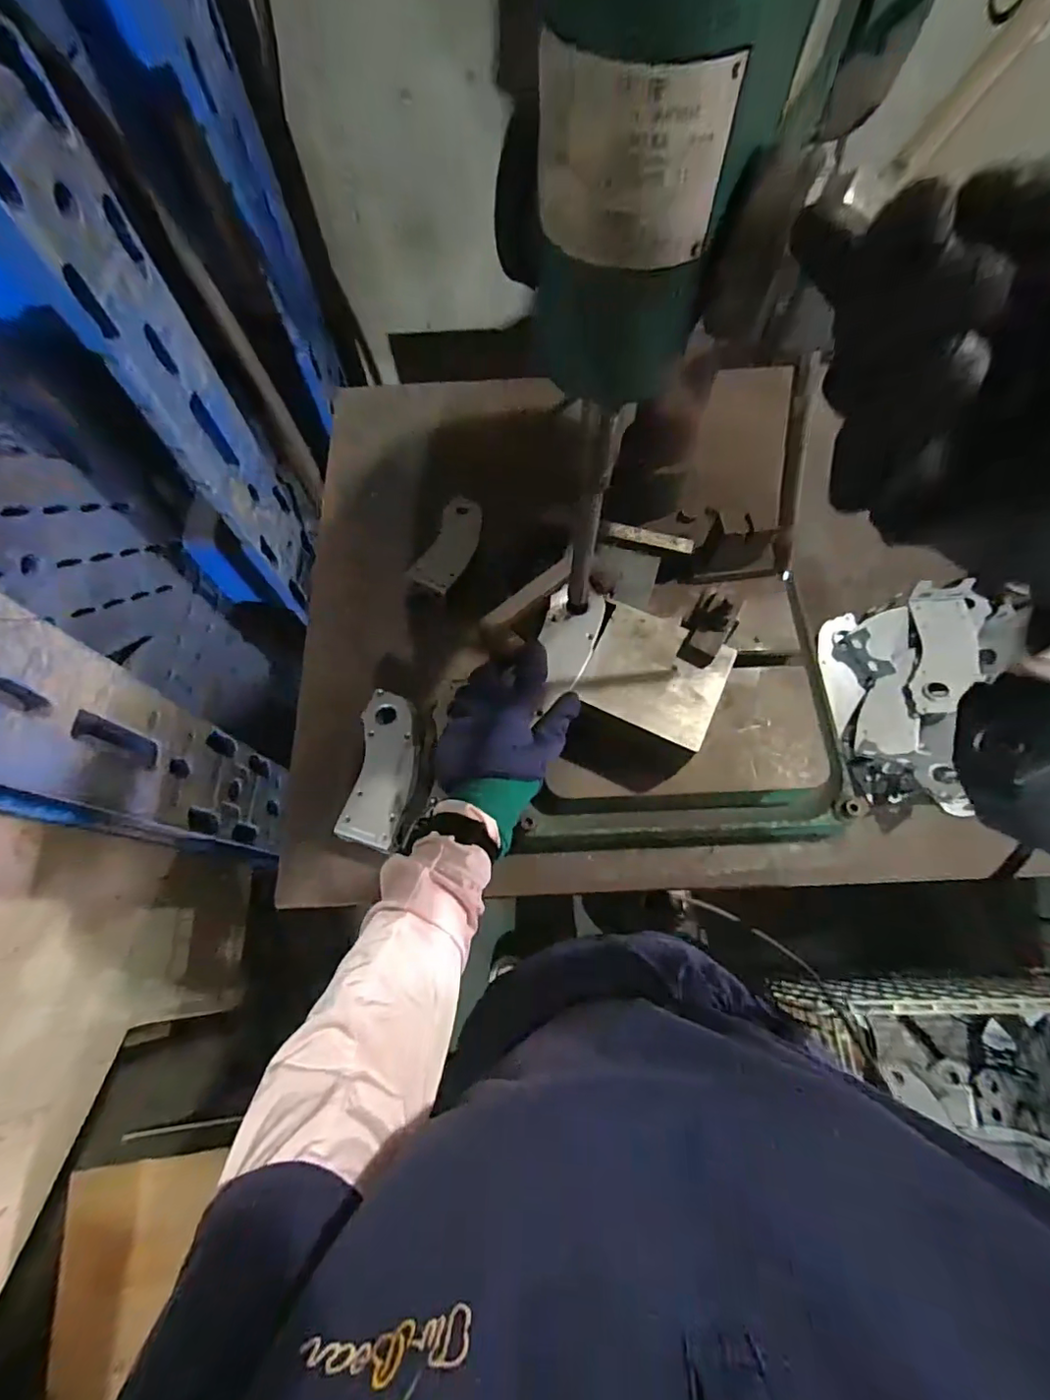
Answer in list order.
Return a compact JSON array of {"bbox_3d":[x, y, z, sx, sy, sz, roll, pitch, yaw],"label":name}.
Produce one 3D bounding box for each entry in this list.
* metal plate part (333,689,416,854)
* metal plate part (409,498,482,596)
[{"bbox_3d":[-0.160,0.075,0.618,0.066,0.019,0.175,4,69,3],"label":"metal plate part"},{"bbox_3d":[-0.101,-0.208,0.746,0.056,0.025,0.147,18,71,8],"label":"metal plate part"}]

